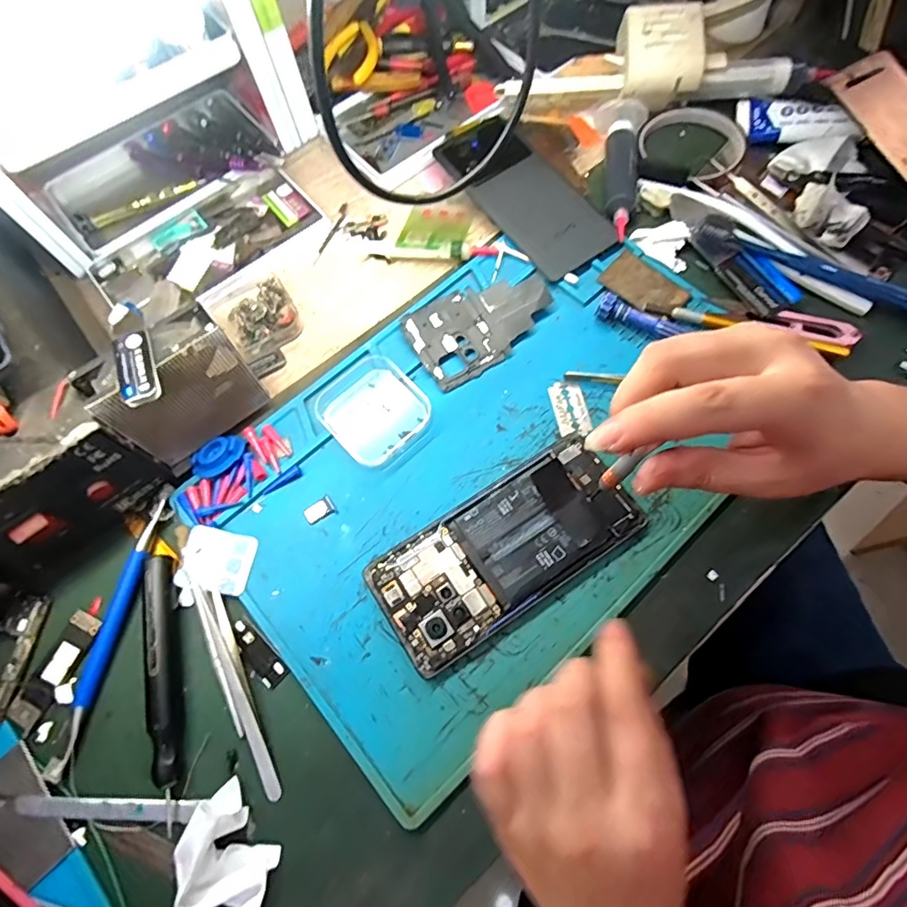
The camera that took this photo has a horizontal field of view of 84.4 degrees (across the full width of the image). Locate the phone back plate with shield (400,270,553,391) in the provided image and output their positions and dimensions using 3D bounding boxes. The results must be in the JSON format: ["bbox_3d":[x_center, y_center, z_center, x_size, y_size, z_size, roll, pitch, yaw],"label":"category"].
[{"bbox_3d":[0.020,-0.097,0.362,0.105,0.010,0.063,-33,72,-10],"label":"phone back plate with shield"}]

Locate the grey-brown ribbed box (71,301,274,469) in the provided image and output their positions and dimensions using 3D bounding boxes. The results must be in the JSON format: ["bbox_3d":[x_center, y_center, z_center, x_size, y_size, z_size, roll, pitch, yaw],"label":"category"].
[{"bbox_3d":[-0.167,-0.040,0.307,0.080,0.081,0.034,-43,74,-13],"label":"grey-brown ribbed box"}]

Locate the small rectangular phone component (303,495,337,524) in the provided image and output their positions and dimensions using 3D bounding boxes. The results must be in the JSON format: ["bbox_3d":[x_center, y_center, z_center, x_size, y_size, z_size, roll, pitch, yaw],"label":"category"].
[{"bbox_3d":[-0.087,0.036,0.322,0.019,0.005,0.012,-31,72,-9],"label":"small rectangular phone component"}]

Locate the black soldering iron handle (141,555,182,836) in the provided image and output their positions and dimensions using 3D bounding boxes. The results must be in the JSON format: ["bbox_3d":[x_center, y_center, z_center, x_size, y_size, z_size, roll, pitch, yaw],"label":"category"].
[{"bbox_3d":[-0.165,0.128,0.282,0.014,0.014,0.139,-12,70,-2],"label":"black soldering iron handle"}]

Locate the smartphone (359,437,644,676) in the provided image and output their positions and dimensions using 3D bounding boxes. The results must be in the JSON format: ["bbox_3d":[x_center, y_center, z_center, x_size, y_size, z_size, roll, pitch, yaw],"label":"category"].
[{"bbox_3d":[0.033,0.057,0.304,0.161,0.007,0.072,-31,72,-8],"label":"smartphone"}]

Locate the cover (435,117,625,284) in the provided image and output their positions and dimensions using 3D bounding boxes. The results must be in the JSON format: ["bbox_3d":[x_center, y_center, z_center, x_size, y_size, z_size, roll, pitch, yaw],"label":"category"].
[{"bbox_3d":[0.056,-0.209,0.399,0.070,0.008,0.163,-35,73,-10],"label":"cover"}]

